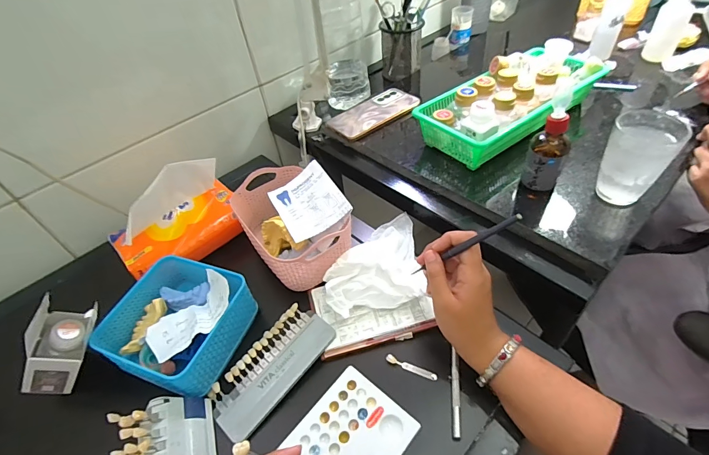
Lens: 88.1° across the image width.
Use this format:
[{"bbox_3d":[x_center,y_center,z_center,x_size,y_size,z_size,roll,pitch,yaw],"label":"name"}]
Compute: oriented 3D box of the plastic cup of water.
[{"bbox_3d":[0.325,-0.078,0.425,0.062,0.095,0.065,-3,47,4],"label":"plastic cup of water"}]

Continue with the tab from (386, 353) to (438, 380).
[{"bbox_3d":[0.062,0.153,0.399,0.057,0.004,0.010,17,51,21],"label":"tab"}]

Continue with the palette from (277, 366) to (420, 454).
[{"bbox_3d":[-0.019,0.216,0.343,0.092,0.009,0.149,31,57,30],"label":"palette"}]

